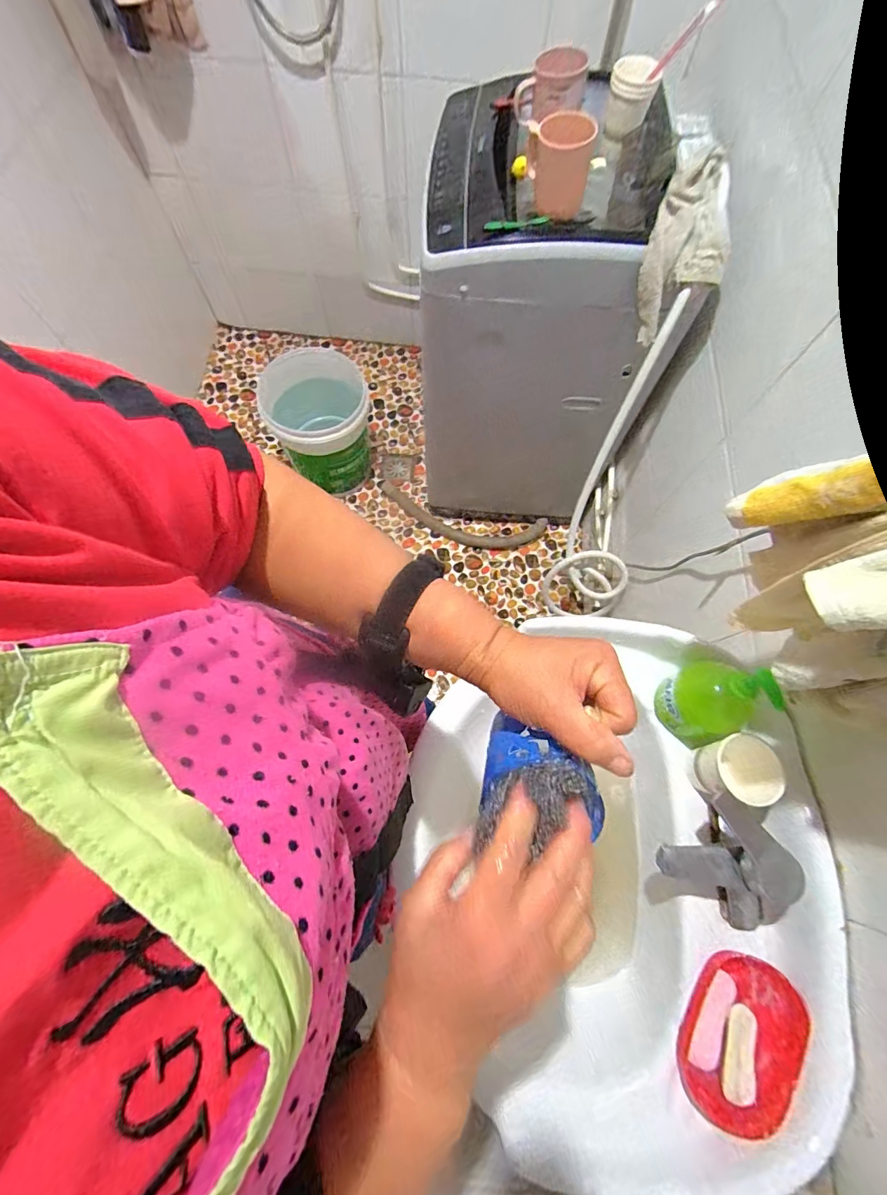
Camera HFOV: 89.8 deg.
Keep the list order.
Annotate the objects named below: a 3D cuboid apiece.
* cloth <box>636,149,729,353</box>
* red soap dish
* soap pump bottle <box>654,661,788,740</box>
[{"bbox_3d":[0.385,-0.545,0.714,0.131,0.180,0.147,26,72,7],"label":"cloth"},{"bbox_3d":[0.303,0.448,0.451,0.096,0.027,0.147,36,73,10],"label":"red soap dish"},{"bbox_3d":[0.319,0.111,0.511,0.087,0.135,0.077,-29,74,-11],"label":"soap pump bottle"}]

